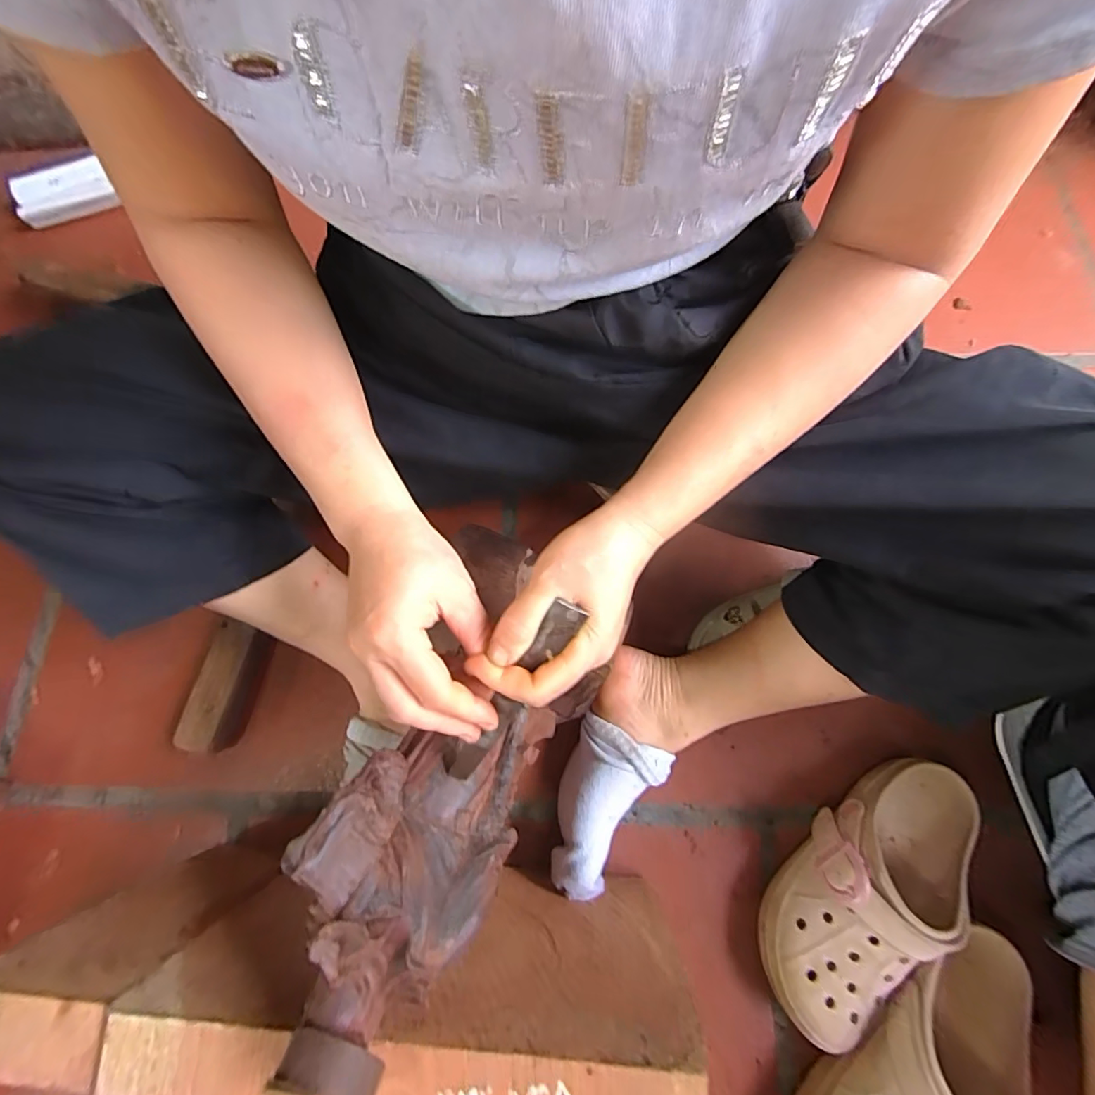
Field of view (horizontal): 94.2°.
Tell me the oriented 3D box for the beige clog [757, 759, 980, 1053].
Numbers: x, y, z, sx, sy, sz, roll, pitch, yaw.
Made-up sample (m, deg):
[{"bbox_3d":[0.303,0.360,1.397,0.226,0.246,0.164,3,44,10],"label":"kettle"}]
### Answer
[{"bbox_3d":[0.273,0.284,0.430,0.103,0.088,0.241,41,78,13],"label":"beige clog"}]

